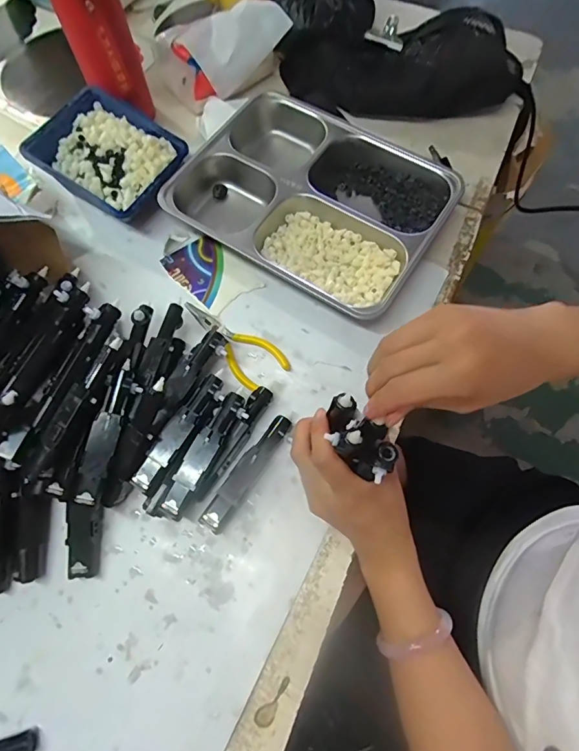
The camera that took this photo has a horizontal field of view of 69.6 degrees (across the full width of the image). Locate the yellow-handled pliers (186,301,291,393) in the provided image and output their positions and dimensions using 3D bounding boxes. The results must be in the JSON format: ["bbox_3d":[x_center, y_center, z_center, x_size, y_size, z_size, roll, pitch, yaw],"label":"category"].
[{"bbox_3d":[-0.059,-0.036,0.426,0.123,0.009,0.048,41,76,14],"label":"yellow-handled pliers"}]

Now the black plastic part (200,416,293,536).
[{"bbox_3d":[-0.037,0.090,0.388,0.026,0.015,0.118,37,75,13],"label":"black plastic part"}]

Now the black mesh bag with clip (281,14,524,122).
[{"bbox_3d":[0.139,-0.384,0.515,0.300,0.059,0.104,9,71,4],"label":"black mesh bag with clip"}]

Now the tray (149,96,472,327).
[{"bbox_3d":[0.025,-0.198,0.468,0.277,0.042,0.217,32,74,11],"label":"tray"}]

